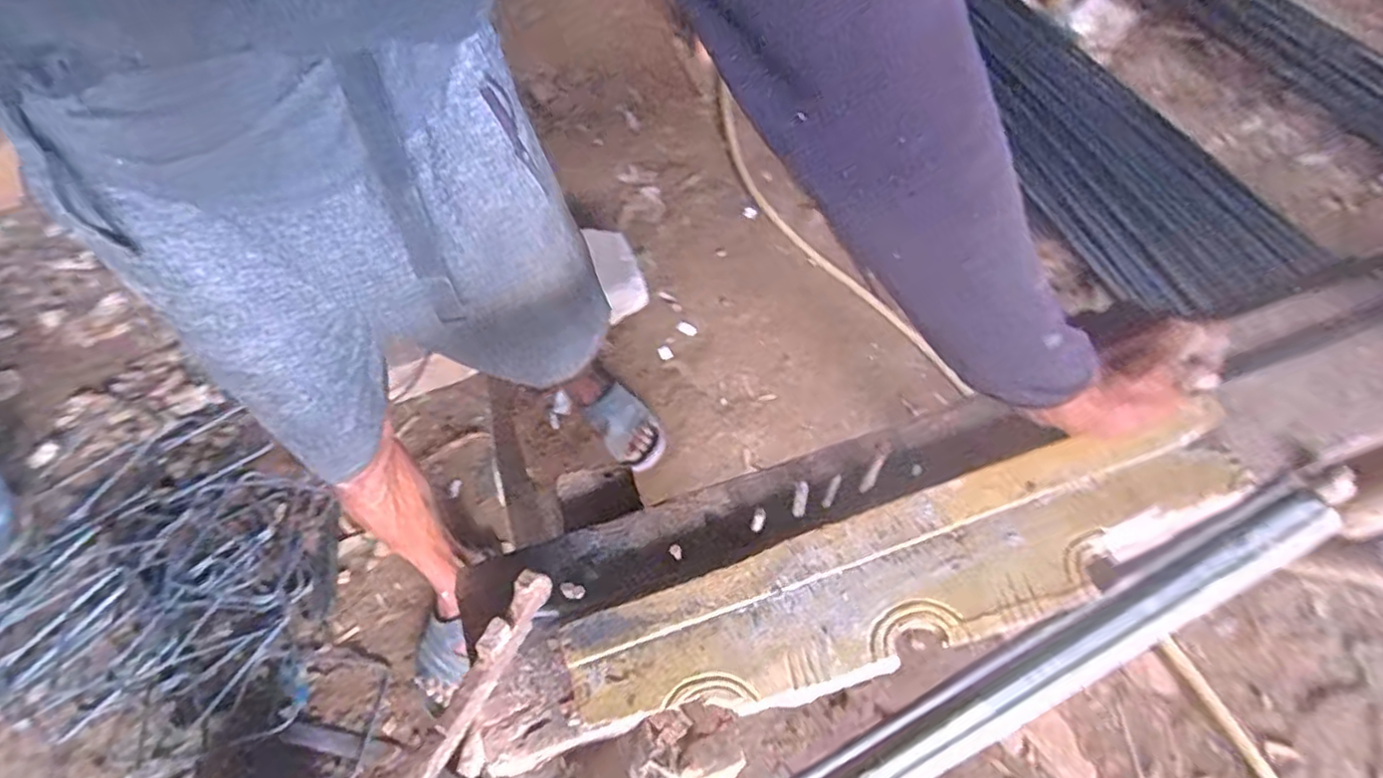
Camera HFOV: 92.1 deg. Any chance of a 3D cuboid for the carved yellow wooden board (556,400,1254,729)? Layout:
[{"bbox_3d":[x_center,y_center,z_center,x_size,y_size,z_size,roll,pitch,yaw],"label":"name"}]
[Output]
[{"bbox_3d":[0.141,0.103,0.390,0.419,0.030,0.082,-17,62,-7],"label":"carved yellow wooden board"}]

